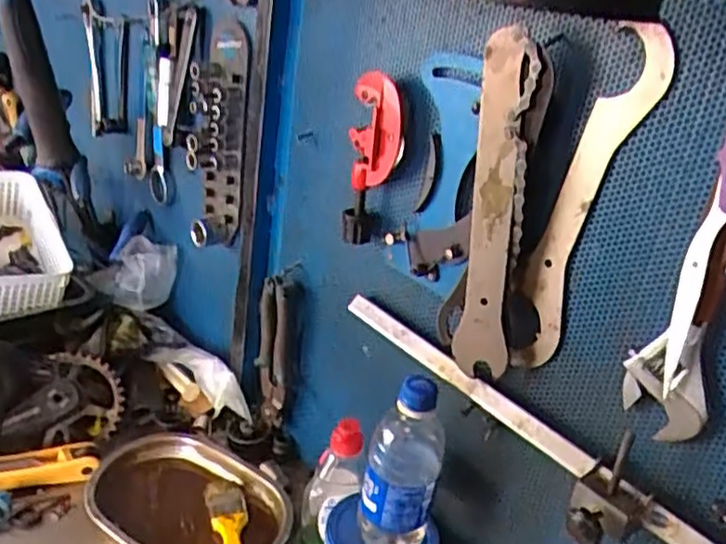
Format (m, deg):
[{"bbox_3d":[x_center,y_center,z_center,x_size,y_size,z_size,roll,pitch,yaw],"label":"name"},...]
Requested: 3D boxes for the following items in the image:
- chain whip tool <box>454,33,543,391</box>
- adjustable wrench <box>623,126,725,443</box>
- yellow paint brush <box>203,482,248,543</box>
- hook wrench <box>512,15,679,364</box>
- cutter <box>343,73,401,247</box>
[{"bbox_3d":[0.099,-0.041,0.545,0.057,0.256,0.018,24,29,31],"label":"chain whip tool"},{"bbox_3d":[0.213,0.001,0.455,0.052,0.229,0.022,21,28,27],"label":"adjustable wrench"},{"bbox_3d":[-0.130,0.259,0.733,0.038,0.023,0.167,-1,26,-19],"label":"yellow paint brush"},{"bbox_3d":[0.156,-0.041,0.527,0.041,0.267,0.012,32,34,30],"label":"hook wrench"},{"bbox_3d":[0.012,-0.099,0.653,0.053,0.152,0.032,21,29,26],"label":"cutter"}]

